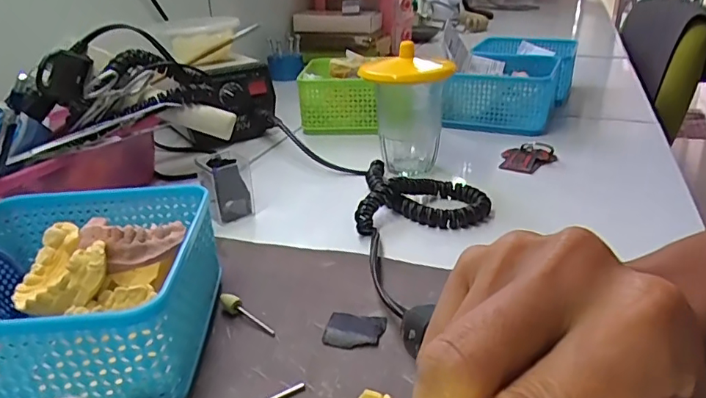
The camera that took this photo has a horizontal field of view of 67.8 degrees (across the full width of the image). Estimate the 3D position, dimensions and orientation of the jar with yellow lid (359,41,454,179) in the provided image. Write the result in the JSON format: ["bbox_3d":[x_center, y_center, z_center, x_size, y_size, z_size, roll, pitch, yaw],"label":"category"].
[{"bbox_3d":[0.053,-0.083,0.489,0.071,0.114,0.089,4,26,14],"label":"jar with yellow lid"}]

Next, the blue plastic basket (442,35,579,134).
[{"bbox_3d":[0.211,-0.153,0.678,0.118,0.068,0.259,10,28,25],"label":"blue plastic basket"}]

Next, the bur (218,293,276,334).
[{"bbox_3d":[-0.061,0.066,0.306,0.044,0.009,0.008,15,30,33],"label":"bur"}]

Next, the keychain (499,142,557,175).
[{"bbox_3d":[0.168,-0.042,0.510,0.054,0.014,0.042,-23,32,-37],"label":"keychain"}]

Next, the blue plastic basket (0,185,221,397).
[{"bbox_3d":[-0.149,0.051,0.280,0.133,0.064,0.129,-3,25,-2],"label":"blue plastic basket"}]

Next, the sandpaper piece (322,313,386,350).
[{"bbox_3d":[0.001,0.072,0.293,0.032,0.004,0.028,4,26,13],"label":"sandpaper piece"}]

